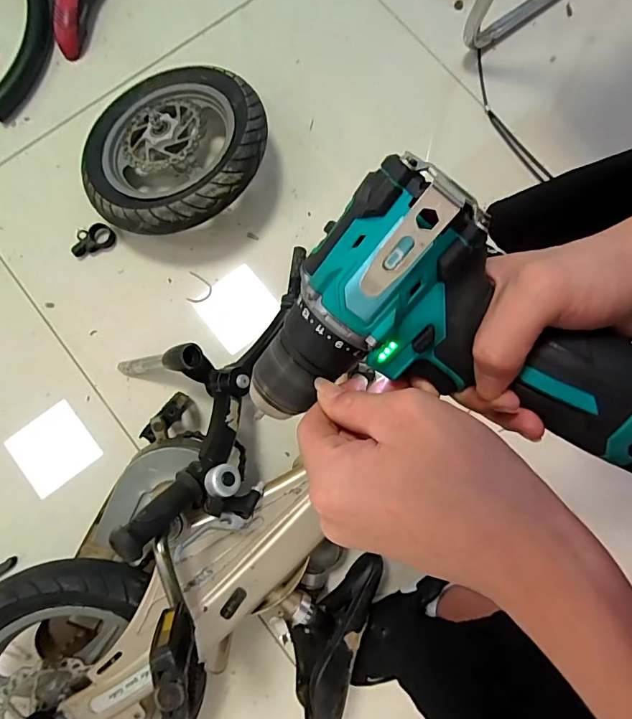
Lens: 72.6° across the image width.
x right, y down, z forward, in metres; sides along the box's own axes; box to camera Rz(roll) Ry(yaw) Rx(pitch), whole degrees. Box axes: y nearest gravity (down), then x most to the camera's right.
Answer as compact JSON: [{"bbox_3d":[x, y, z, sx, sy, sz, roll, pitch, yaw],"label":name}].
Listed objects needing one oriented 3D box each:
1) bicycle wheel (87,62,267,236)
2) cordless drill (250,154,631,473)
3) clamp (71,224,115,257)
[{"bbox_3d":[-0.212,-0.312,0.660,0.264,0.116,0.267,0,80,0],"label":"bicycle wheel"},{"bbox_3d":[0.078,0.010,0.231,0.199,0.065,0.140,36,121,-4],"label":"cordless drill"},{"bbox_3d":[-0.356,-0.193,0.686,0.068,0.019,0.039,-19,81,-4],"label":"clamp"}]

